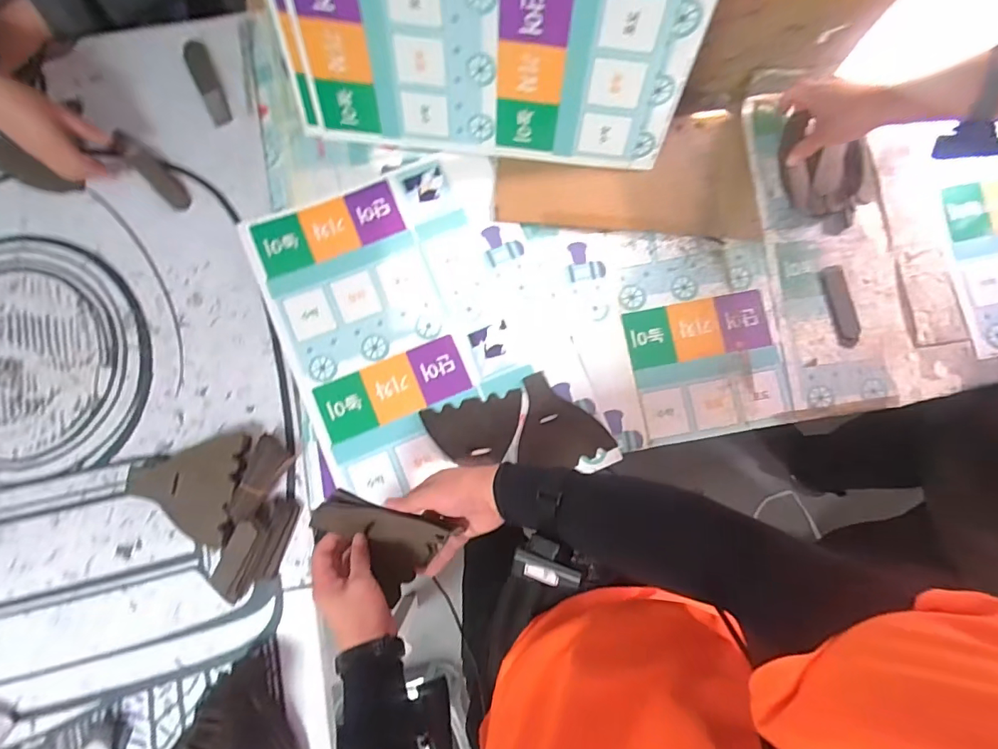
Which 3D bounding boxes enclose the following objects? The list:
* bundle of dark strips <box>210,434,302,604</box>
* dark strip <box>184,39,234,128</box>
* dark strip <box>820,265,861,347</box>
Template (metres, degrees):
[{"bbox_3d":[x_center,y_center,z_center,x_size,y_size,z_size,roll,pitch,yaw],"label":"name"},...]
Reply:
[{"bbox_3d":[-0.324,0.200,0.649,0.084,0.034,0.222,18,83,0],"label":"bundle of dark strips"},{"bbox_3d":[-0.438,-0.437,0.717,0.033,0.008,0.139,-22,85,-5],"label":"dark strip"},{"bbox_3d":[0.515,-0.105,0.716,0.040,0.004,0.122,-9,84,-3],"label":"dark strip"}]

